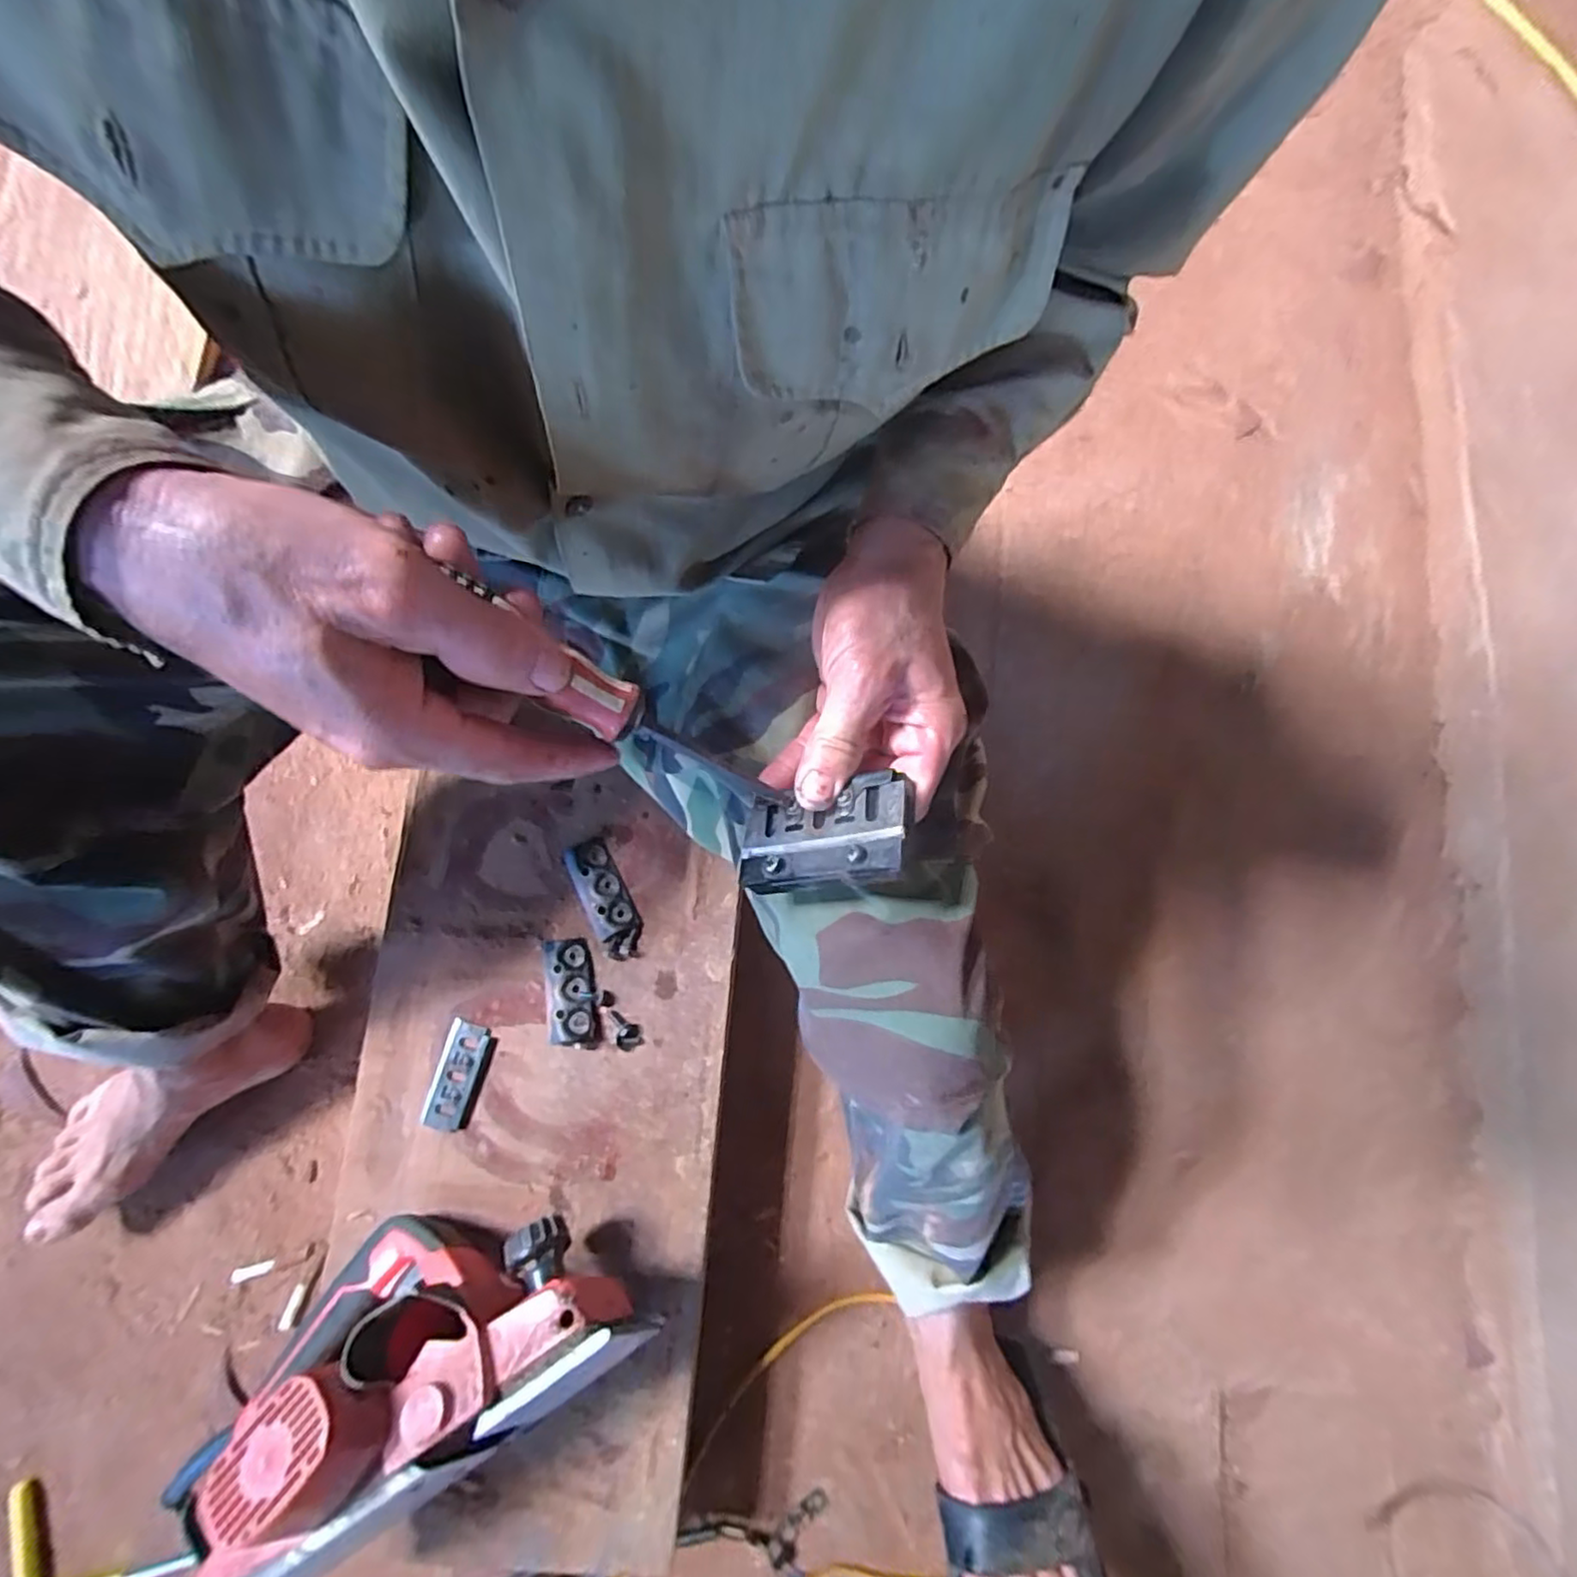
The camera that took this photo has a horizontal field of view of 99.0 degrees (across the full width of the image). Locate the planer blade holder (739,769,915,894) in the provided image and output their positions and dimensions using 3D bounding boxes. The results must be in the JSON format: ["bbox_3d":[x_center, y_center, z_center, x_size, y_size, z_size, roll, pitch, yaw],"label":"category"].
[{"bbox_3d":[0.014,0.019,0.303,0.083,0.013,0.046,-9,62,29],"label":"planer blade holder"}]

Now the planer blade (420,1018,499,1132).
[{"bbox_3d":[-0.262,0.229,0.534,0.039,0.007,0.081,13,80,0],"label":"planer blade"}]

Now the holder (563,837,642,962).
[{"bbox_3d":[-0.153,0.093,0.562,0.038,0.014,0.102,-24,82,-6],"label":"holder"}]

